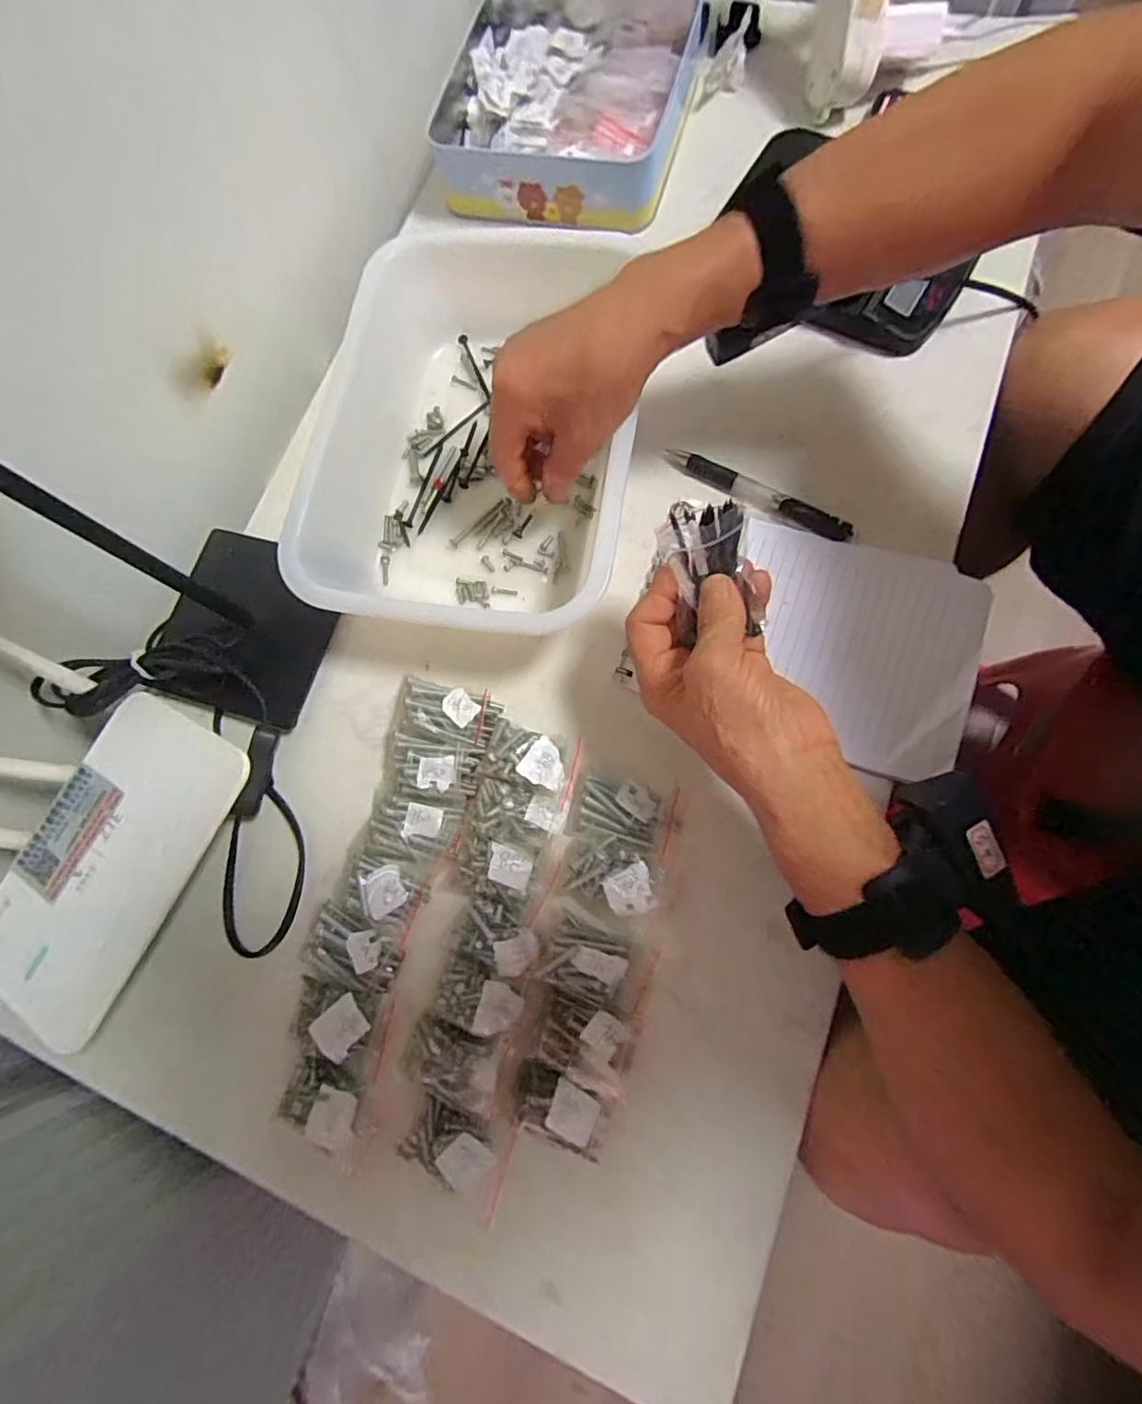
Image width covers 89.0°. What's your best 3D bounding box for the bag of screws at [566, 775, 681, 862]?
[{"bbox_3d":[0.031,0.067,0.359,0.063,0.009,0.044,14,78,4],"label":"bag of screws"}]

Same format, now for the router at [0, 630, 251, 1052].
[{"bbox_3d":[-0.349,0.058,0.323,0.238,0.147,0.193,25,79,6],"label":"router"}]

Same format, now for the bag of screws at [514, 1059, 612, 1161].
[{"bbox_3d":[-0.006,0.222,0.319,0.054,0.007,0.034,22,79,6],"label":"bag of screws"}]

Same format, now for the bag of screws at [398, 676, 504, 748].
[{"bbox_3d":[-0.081,0.007,0.389,0.064,0.021,0.035,13,78,4],"label":"bag of screws"}]

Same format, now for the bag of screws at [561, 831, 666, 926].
[{"bbox_3d":[0.024,0.105,0.344,0.057,0.017,0.045,20,79,5],"label":"bag of screws"}]

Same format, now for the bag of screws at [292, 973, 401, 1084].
[{"bbox_3d":[-0.136,0.191,0.342,0.060,0.011,0.043,12,78,4],"label":"bag of screws"}]

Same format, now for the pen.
[{"bbox_3d":[0.128,-0.146,0.401,0.135,0.009,0.019,30,80,7],"label":"pen"}]

